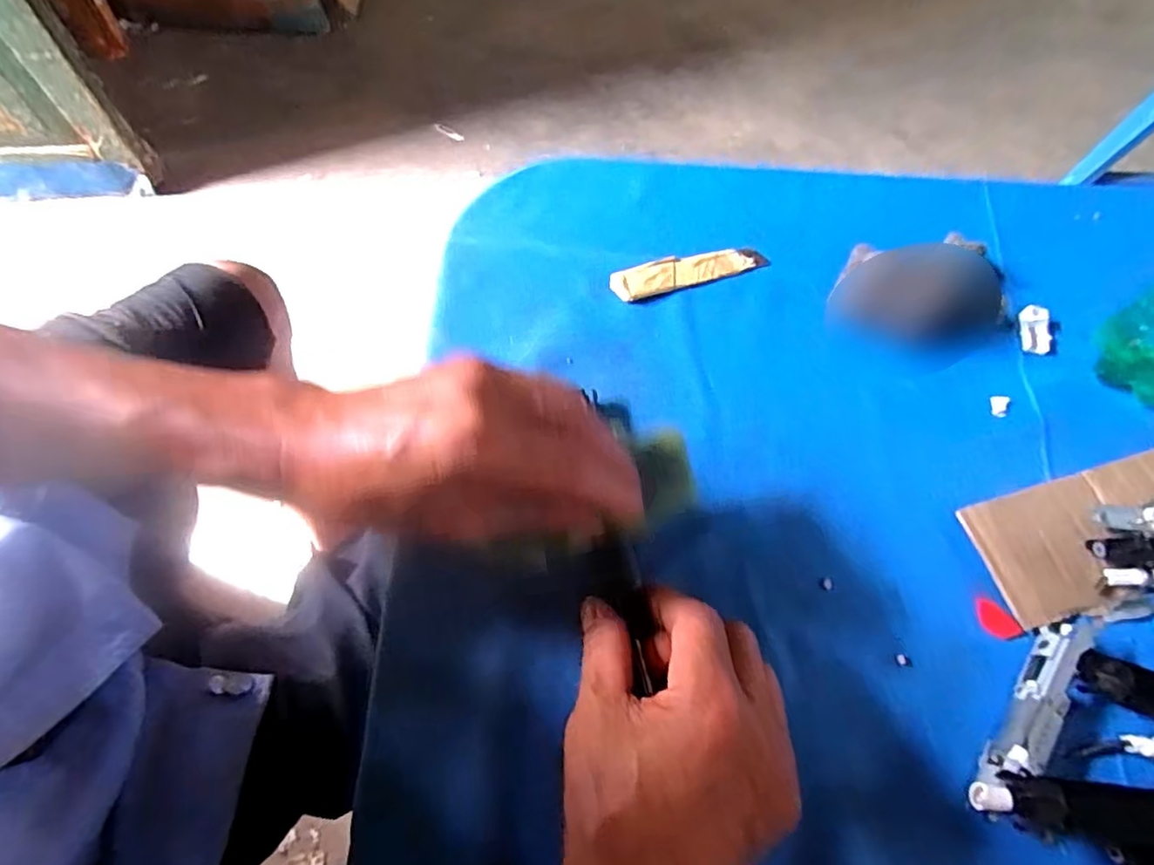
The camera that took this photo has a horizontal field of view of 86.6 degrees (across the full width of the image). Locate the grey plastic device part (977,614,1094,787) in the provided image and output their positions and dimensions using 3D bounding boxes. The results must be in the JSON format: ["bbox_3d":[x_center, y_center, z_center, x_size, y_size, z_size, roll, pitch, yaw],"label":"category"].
[{"bbox_3d":[0.218,0.127,0.291,0.018,0.018,0.092,35,68,13],"label":"grey plastic device part"}]

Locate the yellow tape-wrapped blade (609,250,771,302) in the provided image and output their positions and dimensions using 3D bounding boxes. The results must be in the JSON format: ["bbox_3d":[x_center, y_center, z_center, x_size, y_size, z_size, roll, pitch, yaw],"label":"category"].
[{"bbox_3d":[0.075,-0.109,0.410,0.107,0.005,0.024,-16,66,-10],"label":"yellow tape-wrapped blade"}]

